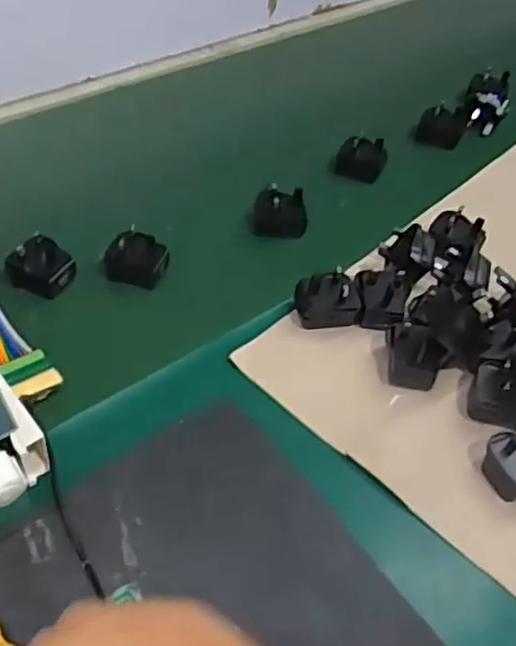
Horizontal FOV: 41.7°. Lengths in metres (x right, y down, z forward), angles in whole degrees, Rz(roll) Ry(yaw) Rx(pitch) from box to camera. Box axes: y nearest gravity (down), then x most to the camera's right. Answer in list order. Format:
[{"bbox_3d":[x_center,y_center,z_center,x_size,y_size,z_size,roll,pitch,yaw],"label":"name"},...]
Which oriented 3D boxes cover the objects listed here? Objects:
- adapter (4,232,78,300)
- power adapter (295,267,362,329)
[{"bbox_3d":[-0.186,-0.046,0.584,0.046,0.048,0.039,19,48,11],"label":"adapter"},{"bbox_3d":[0.059,-0.018,0.565,0.052,0.039,0.045,-5,48,-11],"label":"power adapter"}]

